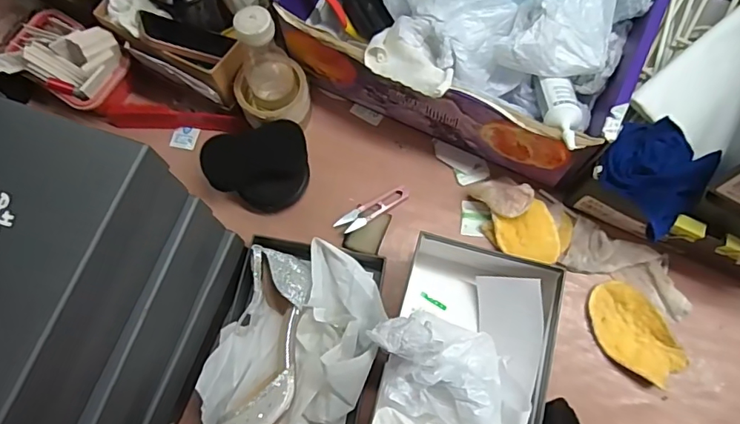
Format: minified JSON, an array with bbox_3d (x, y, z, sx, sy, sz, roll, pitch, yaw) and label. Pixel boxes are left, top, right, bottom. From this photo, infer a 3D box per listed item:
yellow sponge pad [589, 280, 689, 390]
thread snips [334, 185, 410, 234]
[{"bbox_3d":[0.300,0.139,0.576,0.065,0.022,0.119,-33,74,-8],"label":"yellow sponge pad"},{"bbox_3d":[0.005,-0.002,0.640,0.101,0.009,0.026,-30,74,-7],"label":"thread snips"}]

